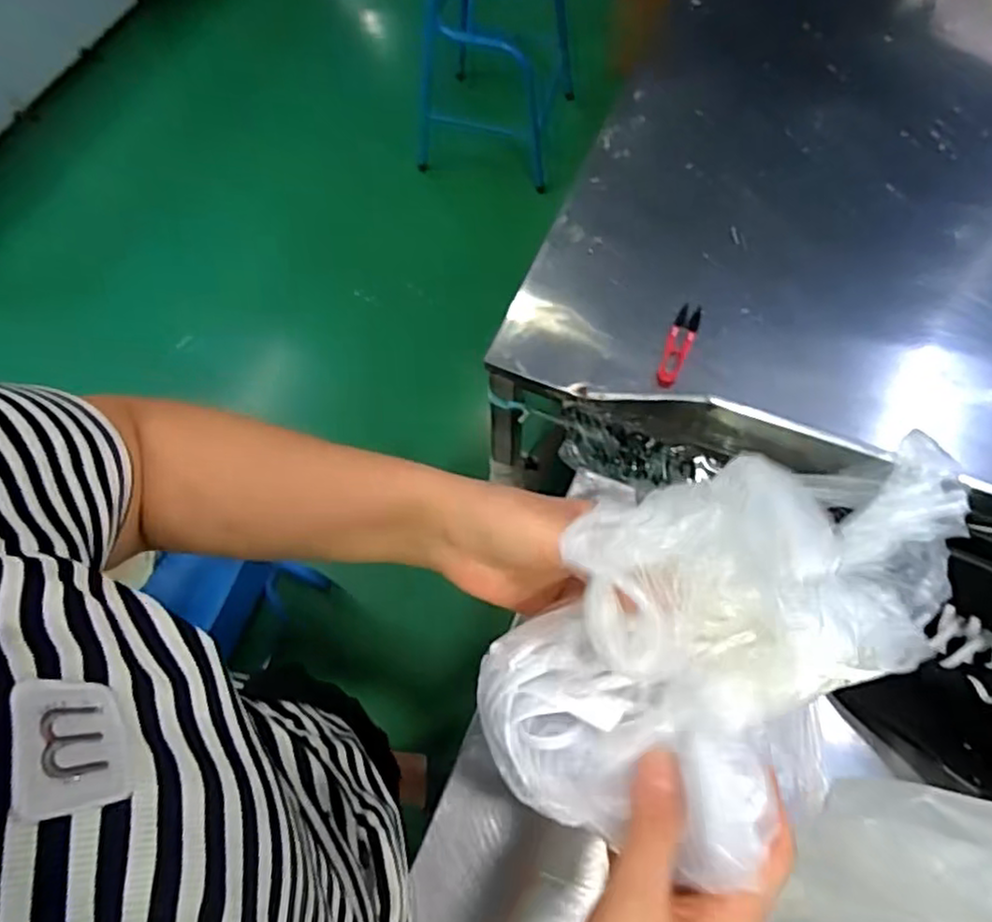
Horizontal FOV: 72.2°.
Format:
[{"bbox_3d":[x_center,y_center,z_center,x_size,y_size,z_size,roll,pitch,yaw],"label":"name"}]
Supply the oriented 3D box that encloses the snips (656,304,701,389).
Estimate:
[{"bbox_3d":[0.178,-0.113,0.668,0.025,0.007,0.102,22,68,10],"label":"snips"}]

